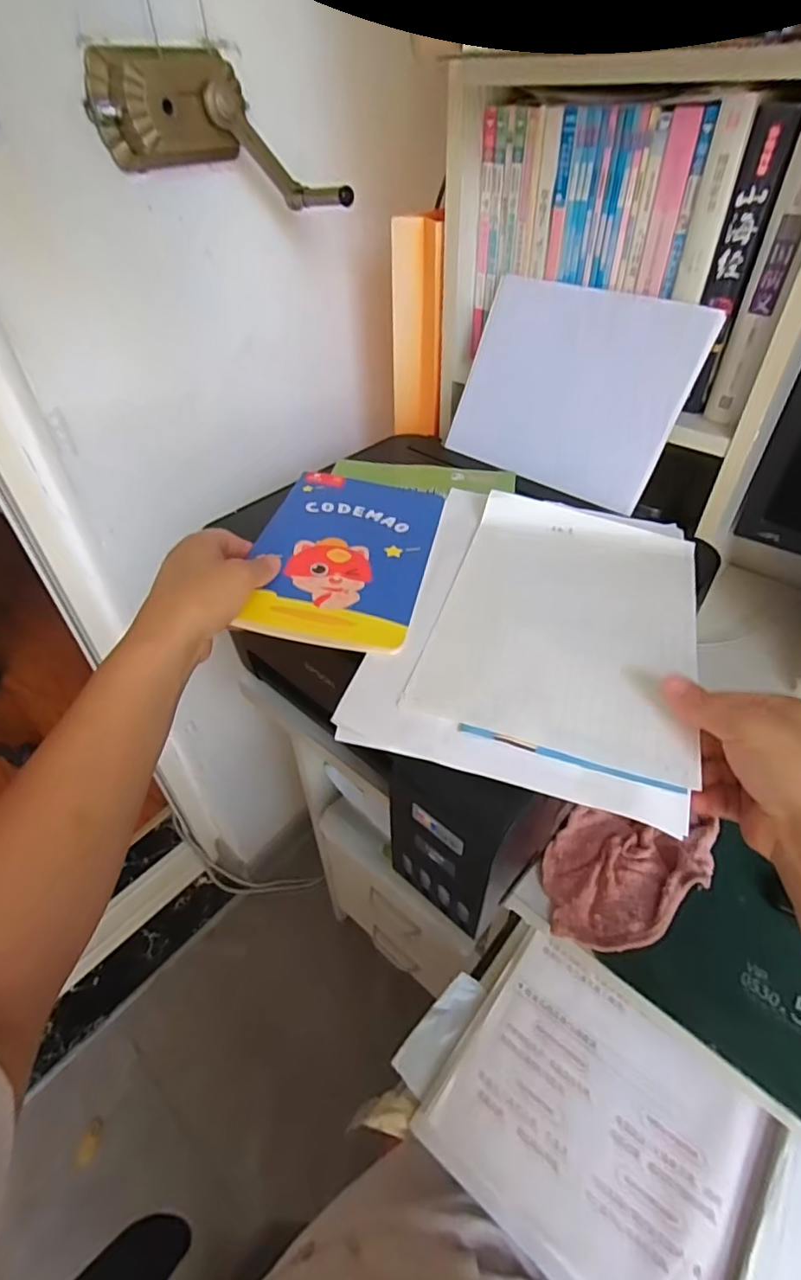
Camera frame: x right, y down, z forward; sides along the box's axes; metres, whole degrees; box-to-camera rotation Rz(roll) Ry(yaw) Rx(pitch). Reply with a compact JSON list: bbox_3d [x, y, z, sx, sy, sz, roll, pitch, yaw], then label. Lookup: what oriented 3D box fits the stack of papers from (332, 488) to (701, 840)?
[{"bbox_3d":[0.105,-0.018,0.421,0.207,0.013,0.291,14,46,13],"label":"stack of papers"}]

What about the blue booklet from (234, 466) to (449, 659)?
[{"bbox_3d":[-0.045,-0.075,0.470,0.136,0.007,0.213,11,45,3],"label":"blue booklet"}]

